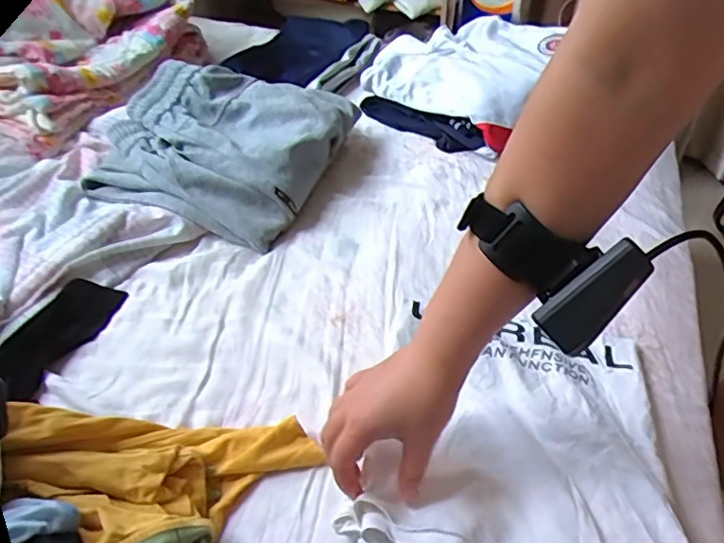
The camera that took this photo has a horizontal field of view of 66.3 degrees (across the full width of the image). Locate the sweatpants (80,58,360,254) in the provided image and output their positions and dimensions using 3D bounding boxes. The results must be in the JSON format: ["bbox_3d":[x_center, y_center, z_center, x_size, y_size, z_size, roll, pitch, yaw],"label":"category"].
[{"bbox_3d":[-0.183,-0.181,0.749,0.280,0.121,0.269,14,44,18],"label":"sweatpants"}]

